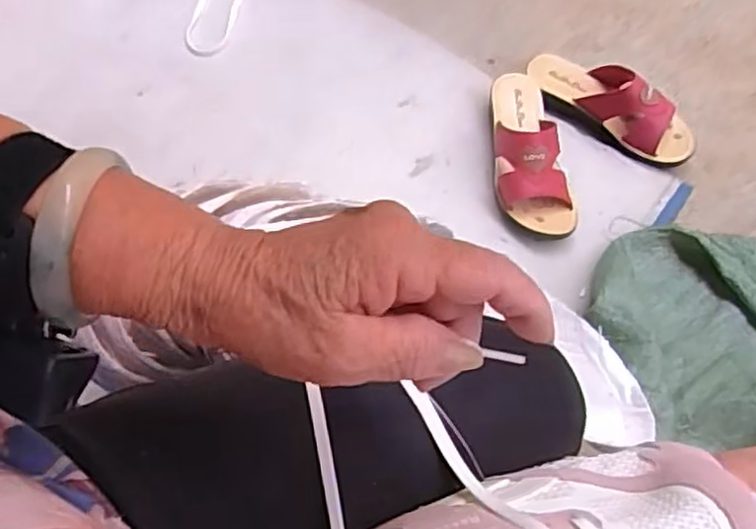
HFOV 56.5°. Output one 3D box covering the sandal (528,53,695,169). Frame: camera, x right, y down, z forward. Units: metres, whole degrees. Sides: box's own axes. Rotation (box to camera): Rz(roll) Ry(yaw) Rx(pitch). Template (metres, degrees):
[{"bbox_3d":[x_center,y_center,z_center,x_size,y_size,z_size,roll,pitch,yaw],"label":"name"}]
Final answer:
[{"bbox_3d":[0.297,-0.207,0.893,0.227,0.074,0.082,31,69,15],"label":"sandal"}]

